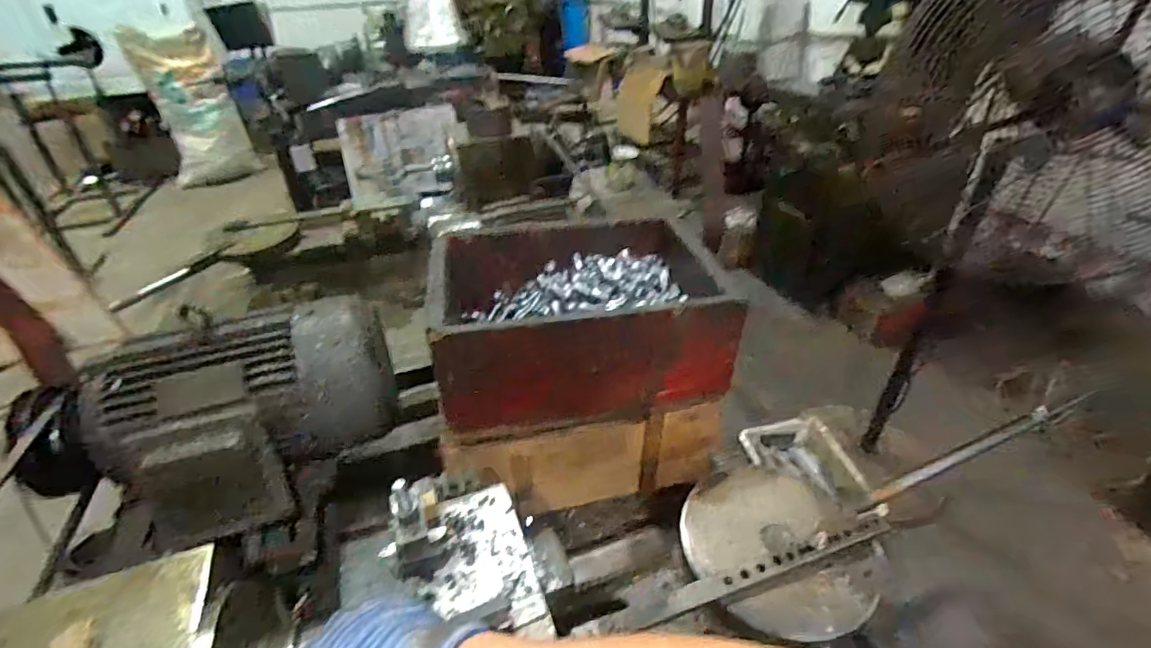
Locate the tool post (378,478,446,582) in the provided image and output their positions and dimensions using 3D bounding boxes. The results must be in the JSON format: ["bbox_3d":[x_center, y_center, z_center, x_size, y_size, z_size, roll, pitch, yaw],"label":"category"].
[{"bbox_3d":[-0.143,0.168,0.463,0.045,0.084,0.070,-5,35,-4],"label":"tool post"}]

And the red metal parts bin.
[{"bbox_3d":[0.002,-0.012,0.697,0.326,0.149,0.254,-7,35,-7],"label":"red metal parts bin"}]

